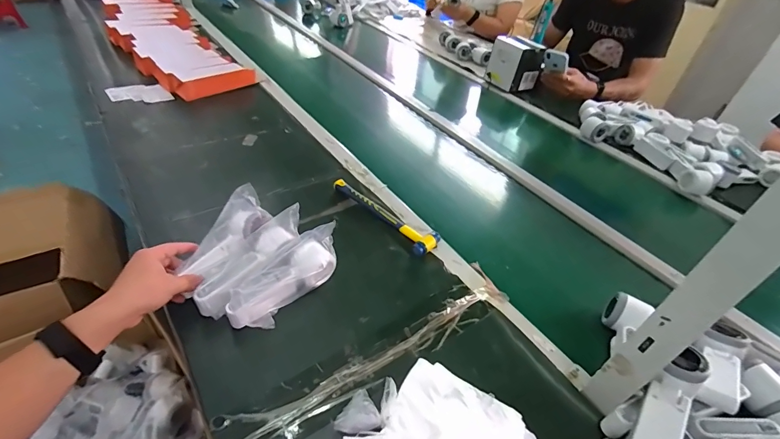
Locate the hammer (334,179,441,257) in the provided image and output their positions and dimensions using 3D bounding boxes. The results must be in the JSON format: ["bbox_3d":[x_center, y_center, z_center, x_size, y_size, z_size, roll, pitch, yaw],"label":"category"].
[{"bbox_3d":[-0.008,-0.016,0.728,0.061,0.023,0.242,-28,53,-32],"label":"hammer"}]

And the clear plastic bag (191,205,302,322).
[{"bbox_3d":[-0.201,0.055,0.553,0.060,0.045,0.192,29,62,22],"label":"clear plastic bag"}]

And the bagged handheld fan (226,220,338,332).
[{"bbox_3d":[-0.147,0.088,0.562,0.057,0.080,0.191,32,48,25],"label":"bagged handheld fan"}]

